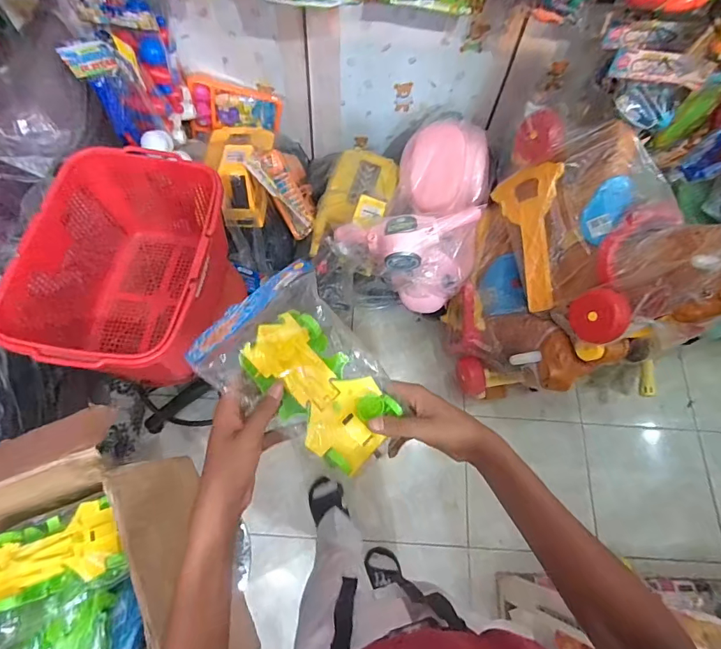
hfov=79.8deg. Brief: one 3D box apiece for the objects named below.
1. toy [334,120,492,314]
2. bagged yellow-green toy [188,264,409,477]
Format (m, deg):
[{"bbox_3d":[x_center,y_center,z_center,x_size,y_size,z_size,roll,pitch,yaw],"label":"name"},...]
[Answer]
[{"bbox_3d":[0.199,-0.314,1.202,0.314,0.312,0.517,28,68,9],"label":"toy"},{"bbox_3d":[-0.059,0.058,0.454,0.141,0.060,0.202,-39,89,-18],"label":"bagged yellow-green toy"}]

